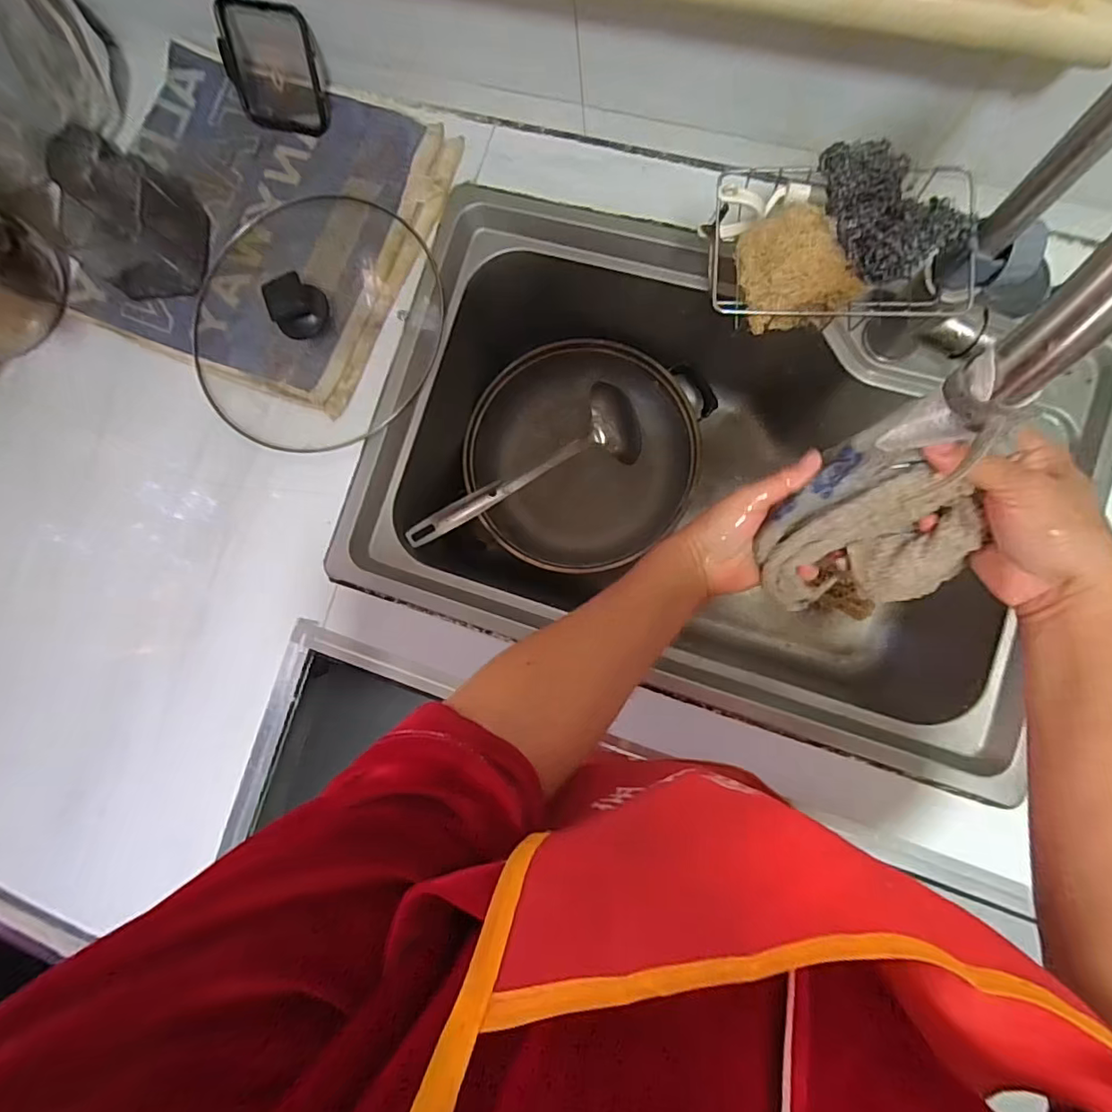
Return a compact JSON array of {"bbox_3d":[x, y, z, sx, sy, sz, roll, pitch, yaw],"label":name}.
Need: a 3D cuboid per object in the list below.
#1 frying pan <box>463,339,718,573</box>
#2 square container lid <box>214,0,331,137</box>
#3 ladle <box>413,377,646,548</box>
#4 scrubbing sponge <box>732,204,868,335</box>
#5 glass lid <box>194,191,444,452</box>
[{"bbox_3d":[0.036,-0.124,0.725,0.289,0.087,0.280,8,87,8],"label":"frying pan"},{"bbox_3d":[-0.296,-0.513,0.578,0.115,0.101,0.029,19,49,10],"label":"square container lid"},{"bbox_3d":[-0.031,-0.102,0.661,0.332,0.054,0.093,-31,82,-15],"label":"ladle"},{"bbox_3d":[0.177,-0.211,0.404,0.078,0.041,0.082,-12,79,31],"label":"scrubbing sponge"},{"bbox_3d":[-0.263,-0.253,0.570,0.261,0.073,0.262,-1,86,8],"label":"glass lid"}]

